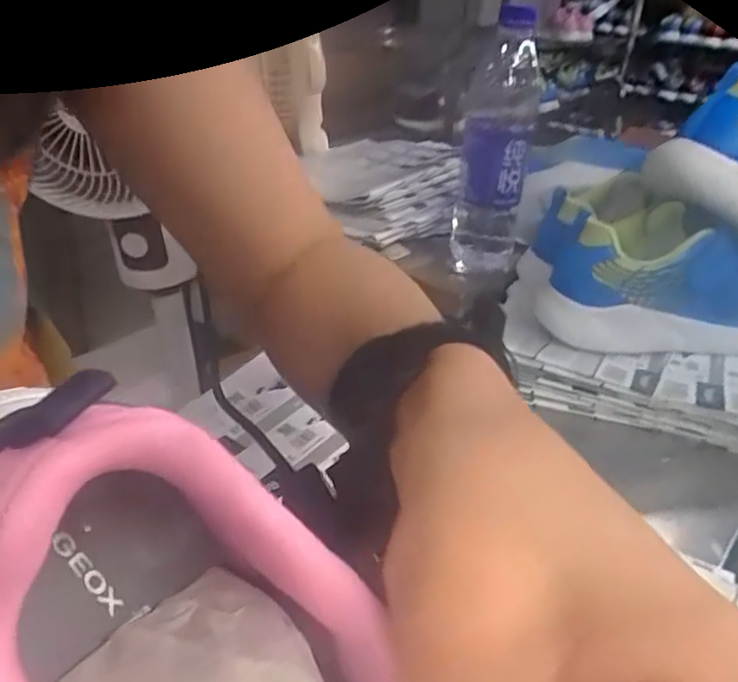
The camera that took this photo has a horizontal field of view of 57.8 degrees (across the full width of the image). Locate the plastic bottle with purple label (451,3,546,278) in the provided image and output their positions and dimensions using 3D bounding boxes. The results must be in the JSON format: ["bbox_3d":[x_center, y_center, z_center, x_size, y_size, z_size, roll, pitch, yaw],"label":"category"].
[{"bbox_3d":[0.118,-0.175,0.620,0.067,0.229,0.067,9,30,7],"label":"plastic bottle with purple label"}]

